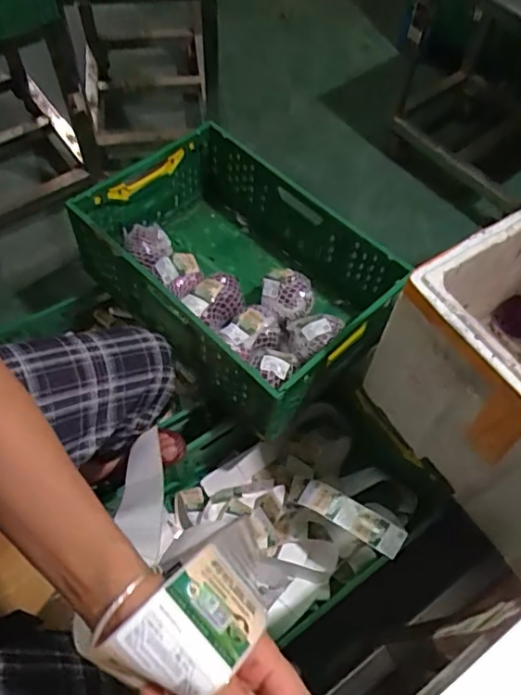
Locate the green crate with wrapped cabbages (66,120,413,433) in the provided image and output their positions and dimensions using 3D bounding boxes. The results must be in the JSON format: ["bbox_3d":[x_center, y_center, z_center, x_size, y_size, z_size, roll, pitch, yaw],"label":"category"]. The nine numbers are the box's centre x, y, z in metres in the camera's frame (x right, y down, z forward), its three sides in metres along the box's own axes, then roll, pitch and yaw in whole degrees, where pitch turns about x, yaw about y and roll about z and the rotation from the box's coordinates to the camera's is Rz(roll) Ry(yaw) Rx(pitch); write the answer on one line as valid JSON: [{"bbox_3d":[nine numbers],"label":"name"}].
[{"bbox_3d":[-0.060,-0.168,1.177,0.403,0.236,0.632,-39,69,-22],"label":"green crate with wrapped cabbages"}]

